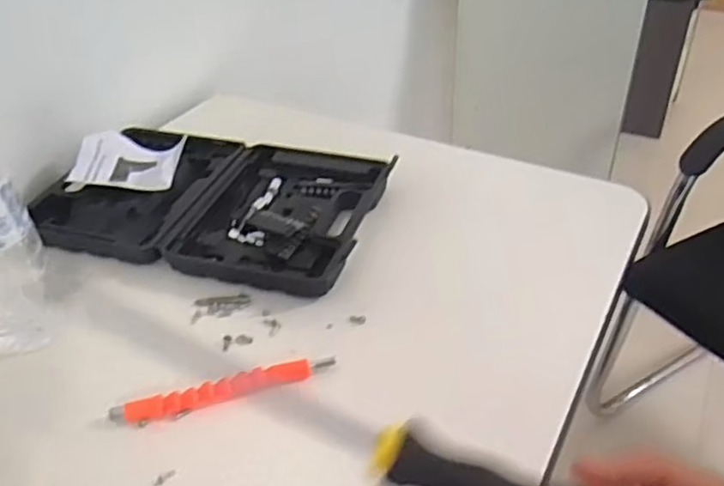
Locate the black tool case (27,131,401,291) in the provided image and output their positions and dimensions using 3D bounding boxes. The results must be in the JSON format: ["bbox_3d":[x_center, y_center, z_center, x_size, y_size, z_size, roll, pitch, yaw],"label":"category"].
[{"bbox_3d":[-0.151,-0.042,0.691,0.340,0.035,0.223,6,38,11],"label":"black tool case"}]

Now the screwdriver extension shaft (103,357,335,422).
[{"bbox_3d":[-0.103,0.111,0.504,0.164,0.014,0.018,-11,38,-11],"label":"screwdriver extension shaft"}]

